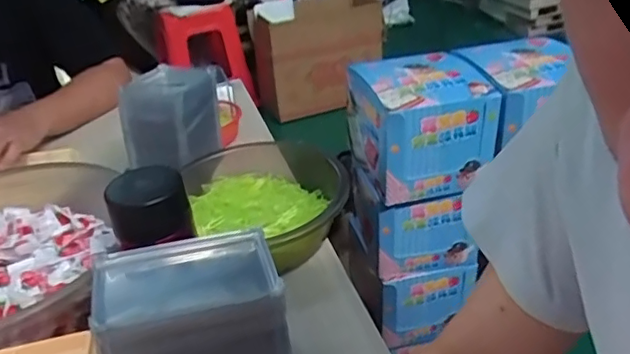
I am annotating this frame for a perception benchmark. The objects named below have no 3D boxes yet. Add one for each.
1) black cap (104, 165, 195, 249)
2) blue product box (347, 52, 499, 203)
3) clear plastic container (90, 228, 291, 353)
[{"bbox_3d":[-0.144,0.028,0.502,0.066,0.047,0.071,-8,31,-7],"label":"black cap"},{"bbox_3d":[0.133,-0.071,0.750,0.148,0.126,0.150,-11,31,-13],"label":"blue product box"},{"bbox_3d":[-0.097,0.129,0.477,0.137,0.133,0.081,-11,31,-13],"label":"clear plastic container"}]

